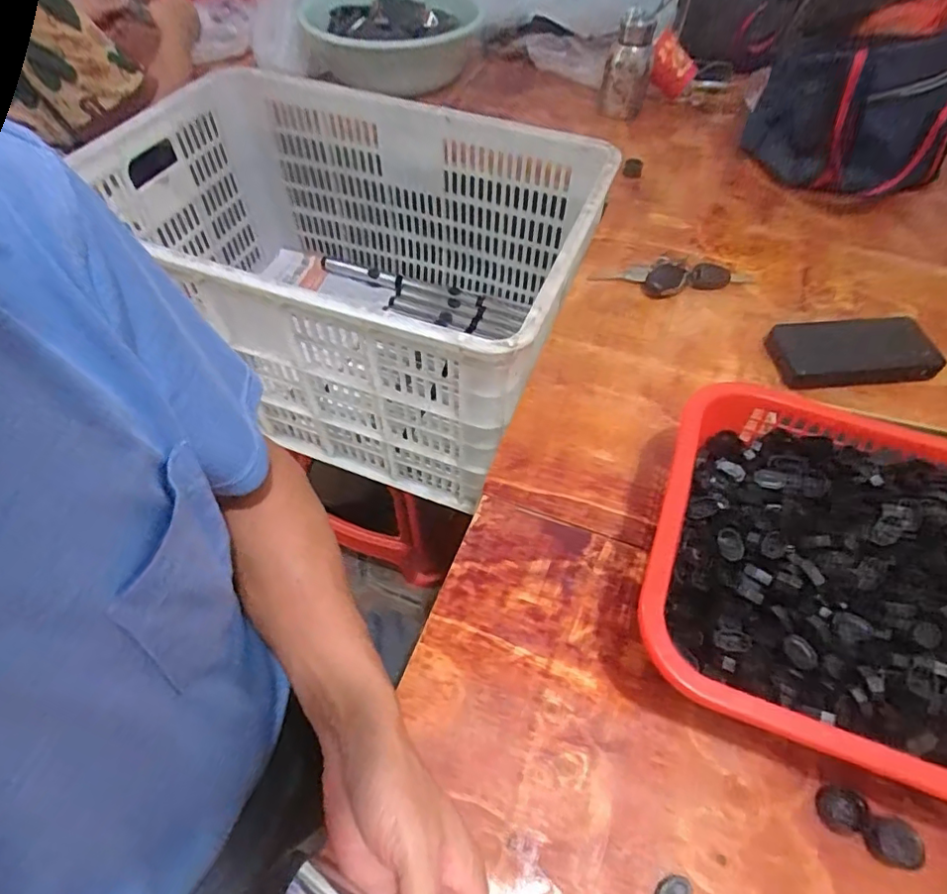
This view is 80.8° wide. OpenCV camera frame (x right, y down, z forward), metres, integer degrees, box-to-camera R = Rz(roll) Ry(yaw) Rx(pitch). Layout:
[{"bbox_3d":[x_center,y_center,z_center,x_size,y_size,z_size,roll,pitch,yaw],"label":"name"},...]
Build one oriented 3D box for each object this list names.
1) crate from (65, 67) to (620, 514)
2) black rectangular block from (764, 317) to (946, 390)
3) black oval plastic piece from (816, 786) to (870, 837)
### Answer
[{"bbox_3d":[-0.170,-0.241,0.775,0.629,0.317,0.406,24,57,15],"label":"crate"},{"bbox_3d":[0.383,-0.098,0.563,0.150,0.031,0.073,-1,55,1],"label":"black rectangular block"},{"bbox_3d":[0.235,0.232,0.355,0.028,0.008,0.025,-6,55,-3],"label":"black oval plastic piece"}]

